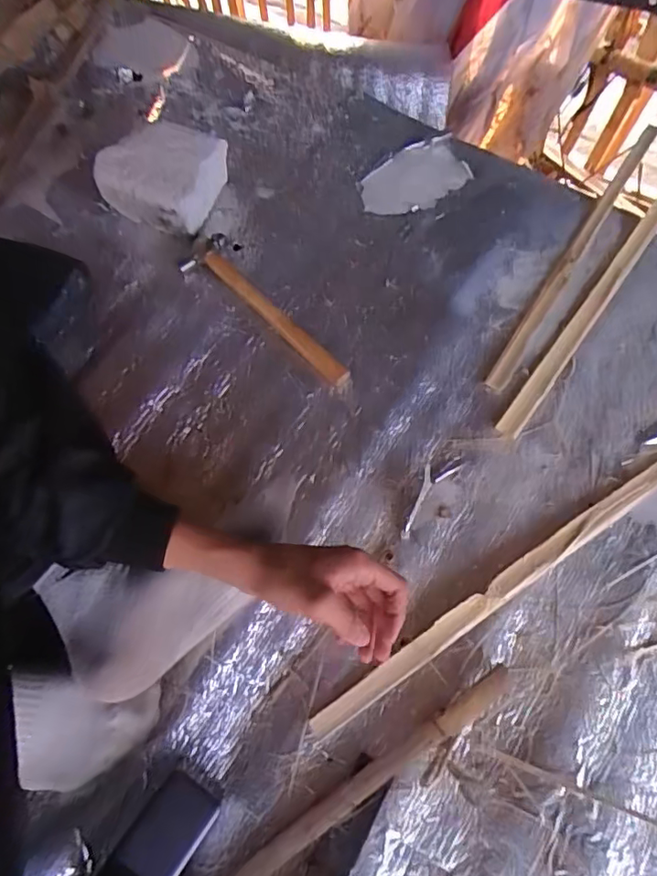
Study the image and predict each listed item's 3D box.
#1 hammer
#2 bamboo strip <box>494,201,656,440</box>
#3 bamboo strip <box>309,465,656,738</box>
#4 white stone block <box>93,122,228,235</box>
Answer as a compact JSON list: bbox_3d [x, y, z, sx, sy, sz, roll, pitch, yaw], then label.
[{"bbox_3d":[-0.084,-0.151,0.684,0.067,0.034,0.263,-37,71,-14],"label":"hammer"},{"bbox_3d":[0.352,-0.195,0.706,0.024,0.013,0.497,35,71,15],"label":"bamboo strip"},{"bbox_3d":[0.202,0.135,0.567,0.513,0.011,0.021,-31,69,-12],"label":"bamboo strip"},{"bbox_3d":[-0.210,-0.334,0.714,0.142,0.081,0.113,18,68,8],"label":"white stone block"}]

